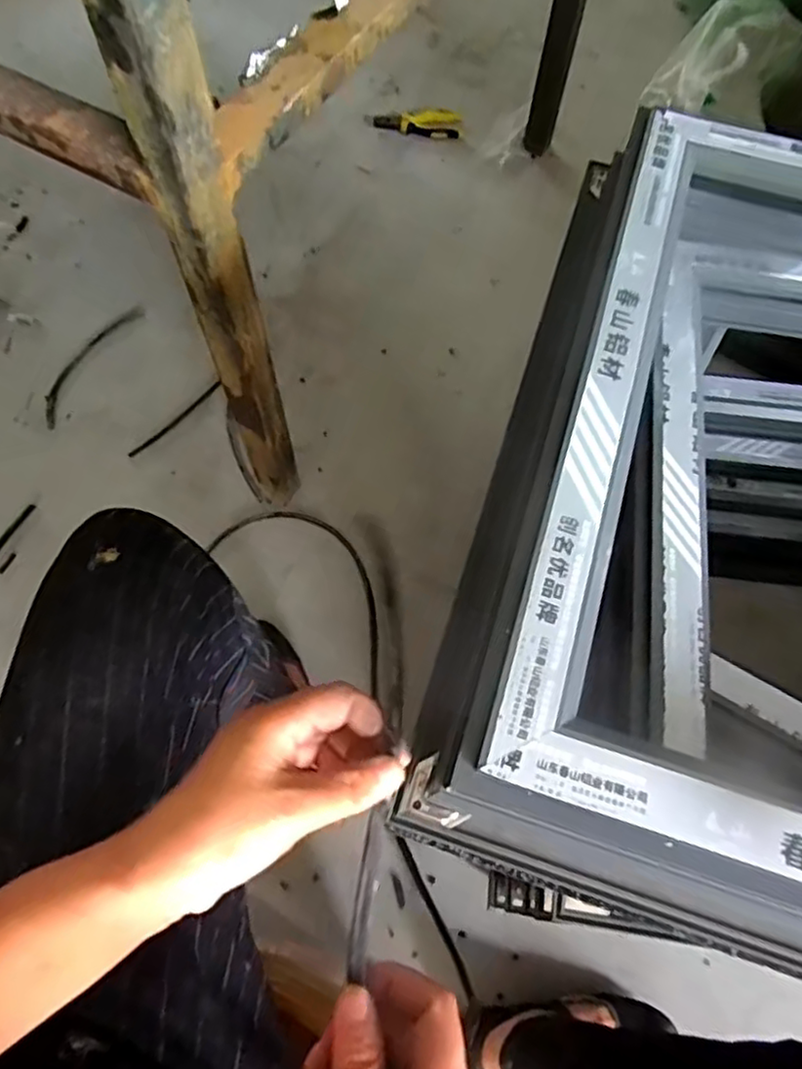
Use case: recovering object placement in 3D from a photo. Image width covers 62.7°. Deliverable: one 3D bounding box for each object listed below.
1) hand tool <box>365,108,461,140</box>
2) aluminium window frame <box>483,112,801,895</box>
[{"bbox_3d":[0.025,-0.872,1.391,0.202,0.033,0.057,8,67,2],"label":"hand tool"},{"bbox_3d":[0.499,0.034,0.355,0.835,0.041,0.493,18,68,7],"label":"aluminium window frame"}]

